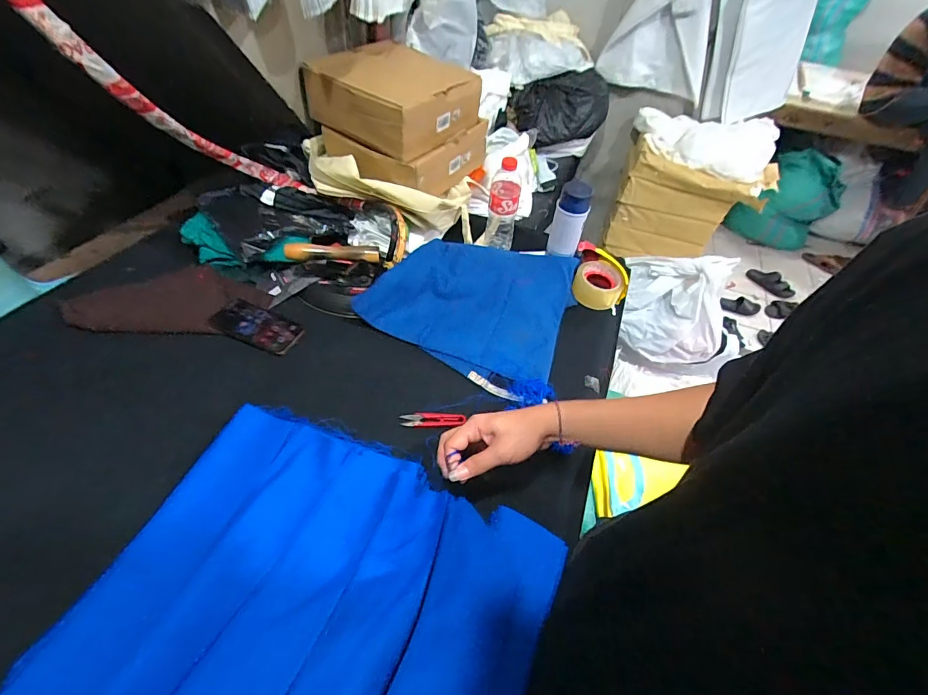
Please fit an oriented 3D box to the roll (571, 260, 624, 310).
[{"bbox_3d":[0.284,-0.134,0.902,0.100,0.055,0.100,3,48,-4],"label":"roll"}]

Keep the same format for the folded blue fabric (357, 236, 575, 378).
[{"bbox_3d":[0.022,-0.110,0.849,0.371,0.069,0.341,20,49,11],"label":"folded blue fabric"}]

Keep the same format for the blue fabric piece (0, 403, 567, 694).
[{"bbox_3d":[-0.171,0.319,0.459,0.476,0.066,0.432,20,49,11],"label":"blue fabric piece"}]

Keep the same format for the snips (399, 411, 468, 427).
[{"bbox_3d":[-0.052,0.115,0.676,0.094,0.009,0.026,4,48,-3],"label":"snips"}]

